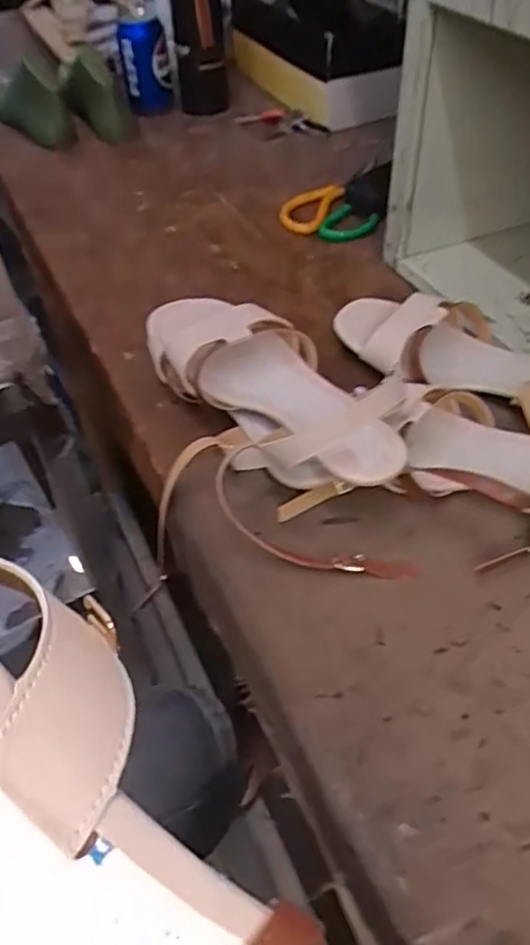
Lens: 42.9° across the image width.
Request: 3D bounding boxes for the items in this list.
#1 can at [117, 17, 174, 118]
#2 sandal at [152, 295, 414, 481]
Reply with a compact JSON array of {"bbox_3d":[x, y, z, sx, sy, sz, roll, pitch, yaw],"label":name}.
[{"bbox_3d":[-0.168,-0.571,0.952,0.067,0.108,0.063,-9,47,-5],"label":"can"},{"bbox_3d":[-0.004,-0.067,0.493,0.106,0.073,0.262,-26,51,-20],"label":"sandal"}]

